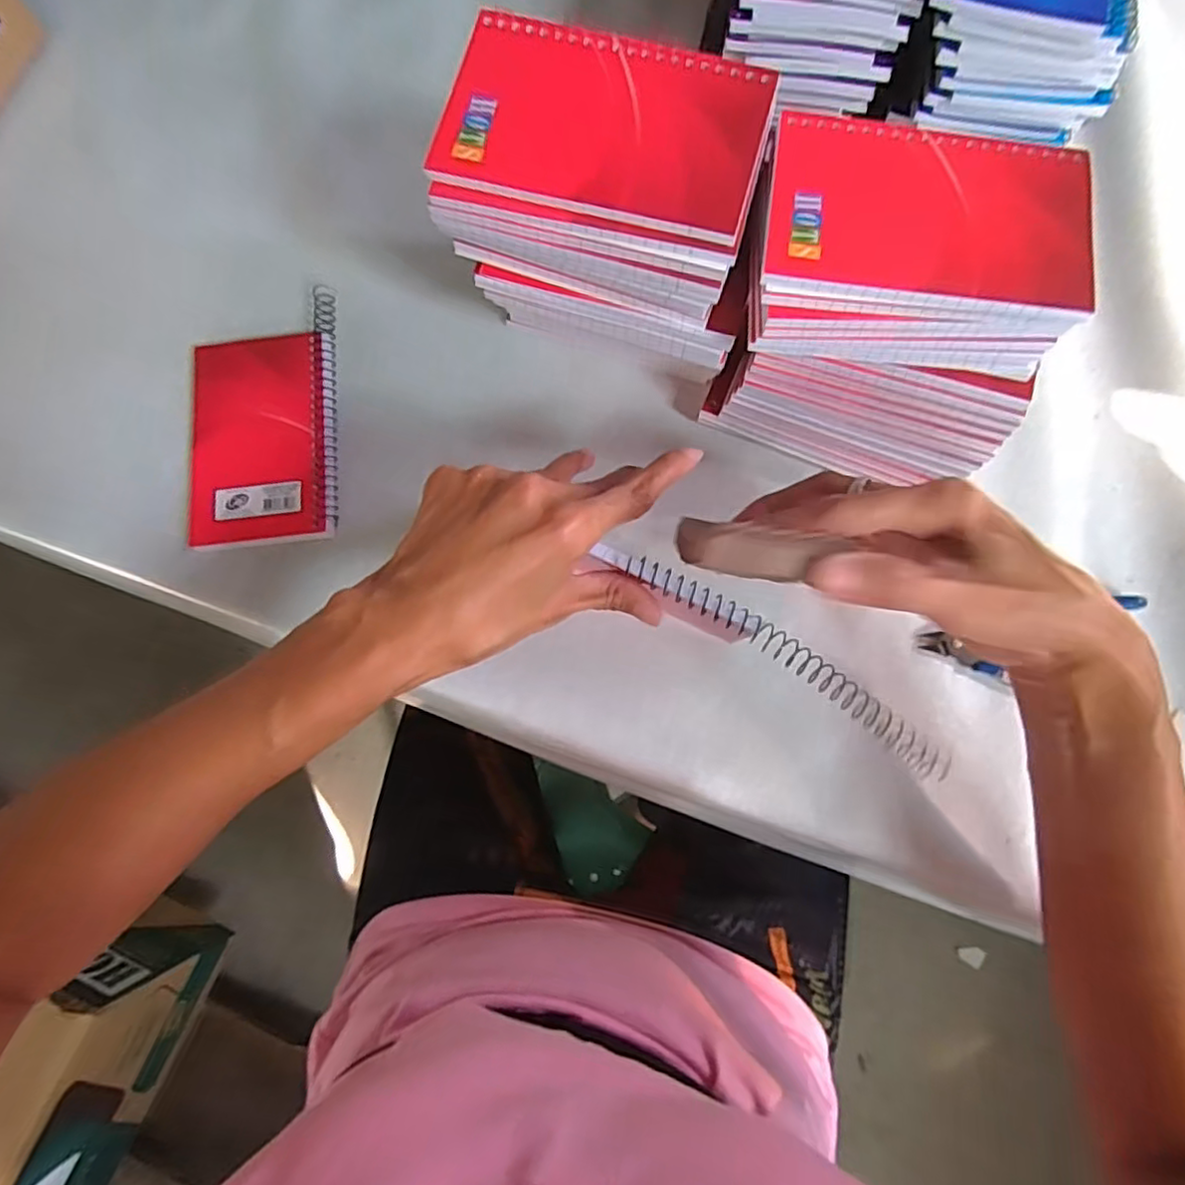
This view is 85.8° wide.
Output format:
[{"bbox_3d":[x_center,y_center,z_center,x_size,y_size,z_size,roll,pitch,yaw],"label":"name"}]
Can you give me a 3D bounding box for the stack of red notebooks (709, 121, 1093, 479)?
[{"bbox_3d":[0.143,-0.134,0.324,0.142,0.133,0.105,12,79,3],"label":"stack of red notebooks"}]

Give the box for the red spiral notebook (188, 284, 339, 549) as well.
[{"bbox_3d":[-0.200,-0.107,0.387,0.086,0.008,0.156,-5,78,0],"label":"red spiral notebook"}]

